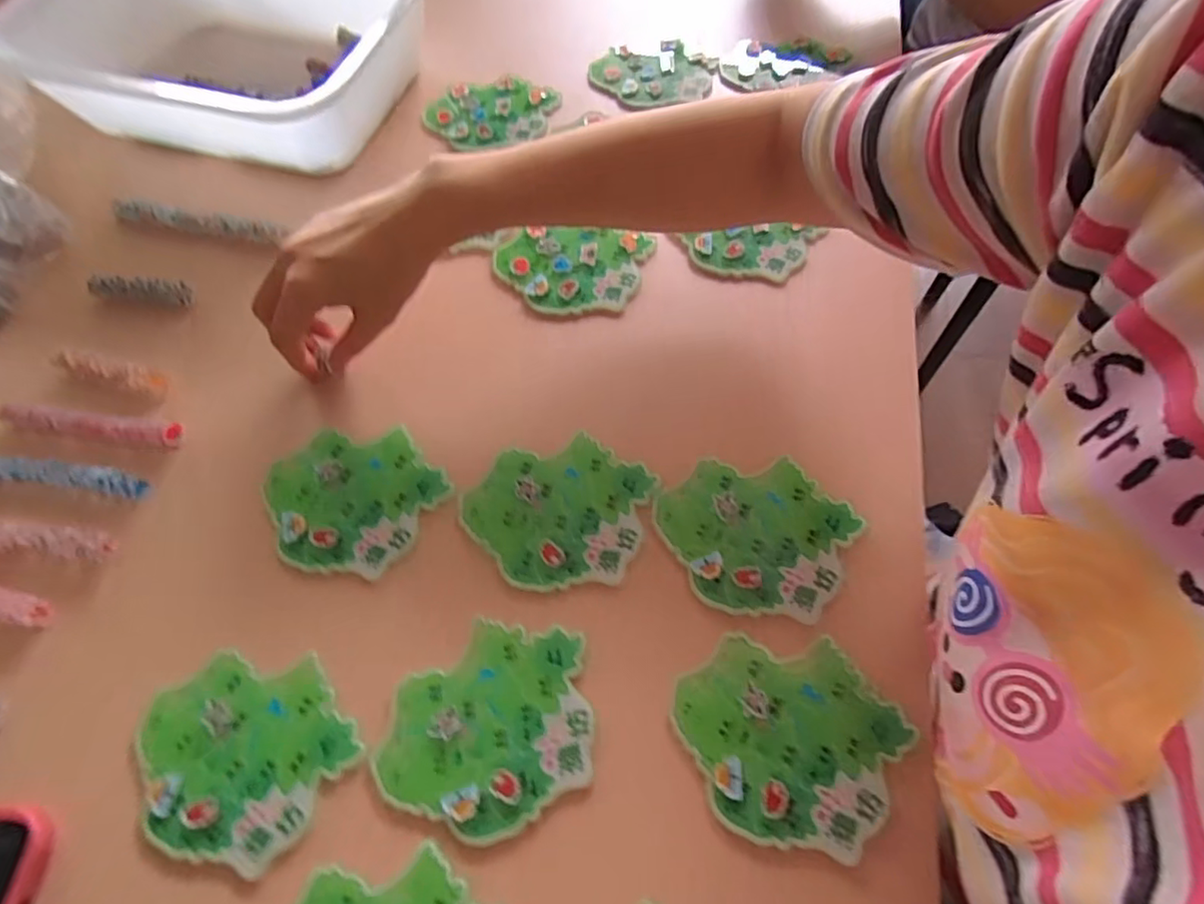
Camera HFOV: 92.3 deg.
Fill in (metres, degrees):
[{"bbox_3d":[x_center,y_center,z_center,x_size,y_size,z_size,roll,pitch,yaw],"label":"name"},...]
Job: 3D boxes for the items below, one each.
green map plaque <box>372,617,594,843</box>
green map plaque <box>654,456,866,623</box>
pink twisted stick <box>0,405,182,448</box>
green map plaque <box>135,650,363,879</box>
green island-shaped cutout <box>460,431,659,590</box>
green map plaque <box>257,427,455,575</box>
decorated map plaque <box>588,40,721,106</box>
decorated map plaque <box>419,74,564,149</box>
[{"bbox_3d":[-0.057,0.138,0.298,0.103,0.004,0.096,6,64,4],"label":"green map plaque"},{"bbox_3d":[0.091,0.046,0.337,0.096,0.005,0.102,-1,64,1],"label":"green map plaque"},{"bbox_3d":[-0.340,-0.019,0.381,0.124,0.012,0.018,6,64,4],"label":"pink twisted stick"},{"bbox_3d":[-0.184,0.151,0.296,0.102,0.004,0.094,41,72,19],"label":"green map plaque"},{"bbox_3d":[-0.026,0.033,0.348,0.102,0.004,0.097,-1,64,1],"label":"green island-shaped cutout"},{"bbox_3d":[-0.154,0.027,0.356,0.098,0.004,0.095,-1,64,1],"label":"green map plaque"},{"bbox_3d":[0.047,-0.354,0.536,0.112,0.012,0.081,-11,64,-4],"label":"decorated map plaque"},{"bbox_3d":[-0.098,-0.308,0.521,0.118,0.010,0.089,-16,65,-6],"label":"decorated map plaque"}]

